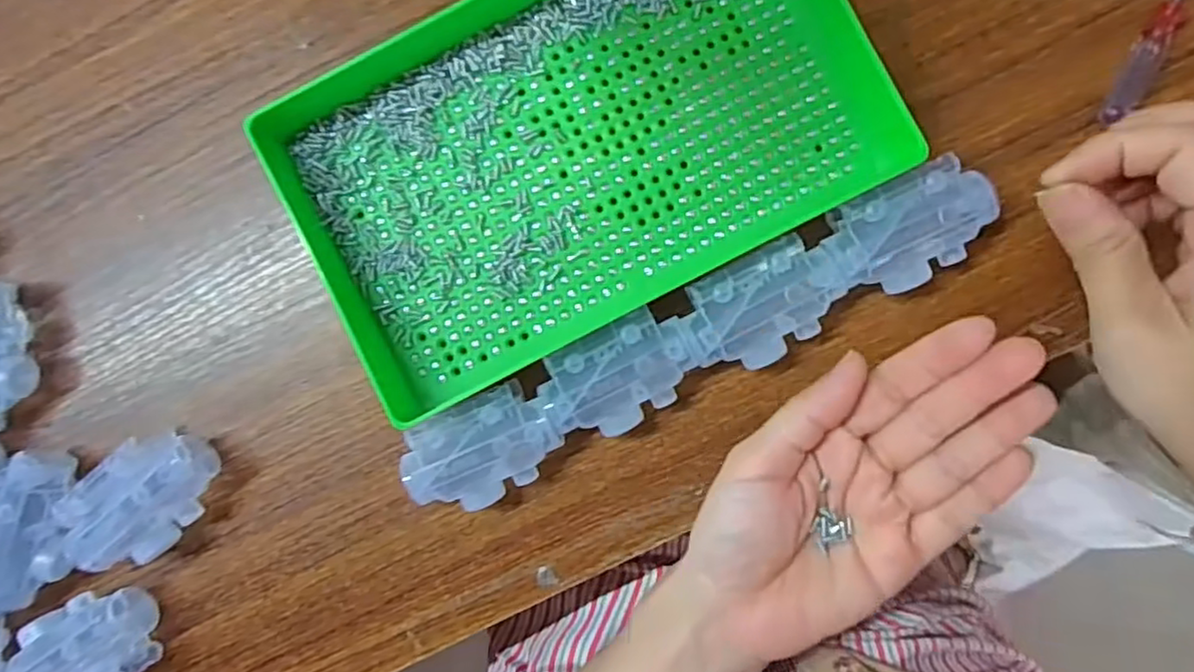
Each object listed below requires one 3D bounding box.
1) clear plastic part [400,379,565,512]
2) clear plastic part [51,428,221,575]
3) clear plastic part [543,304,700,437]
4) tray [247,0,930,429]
[{"bbox_3d":[-0.051,0.050,0.296,0.067,0.023,0.046,-25,90,2],"label":"clear plastic part"},{"bbox_3d":[-0.208,0.076,0.303,0.069,0.027,0.045,-41,89,2],"label":"clear plastic part"},{"bbox_3d":[0.011,0.018,0.293,0.065,0.022,0.046,-28,90,2],"label":"clear plastic part"},{"bbox_3d":[-0.002,-0.086,0.284,0.253,0.029,0.151,-28,90,2],"label":"tray"}]

